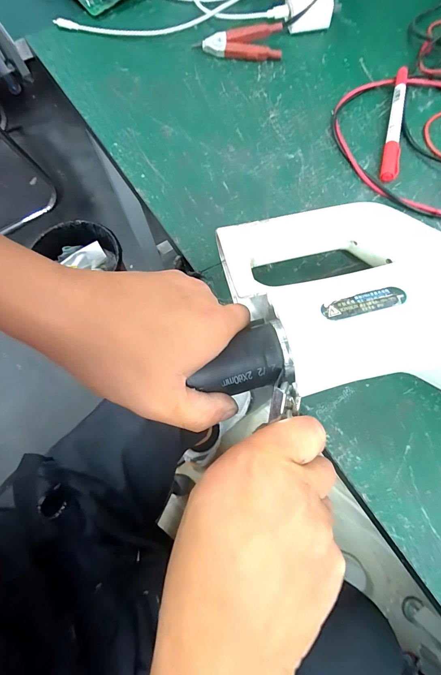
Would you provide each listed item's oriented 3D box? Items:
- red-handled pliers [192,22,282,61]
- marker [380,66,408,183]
[{"bbox_3d":[0.020,-0.335,0.363,0.096,0.013,0.044,2,70,3],"label":"red-handled pliers"},{"bbox_3d":[0.169,-0.208,0.310,0.015,0.015,0.138,12,71,7],"label":"marker"}]

